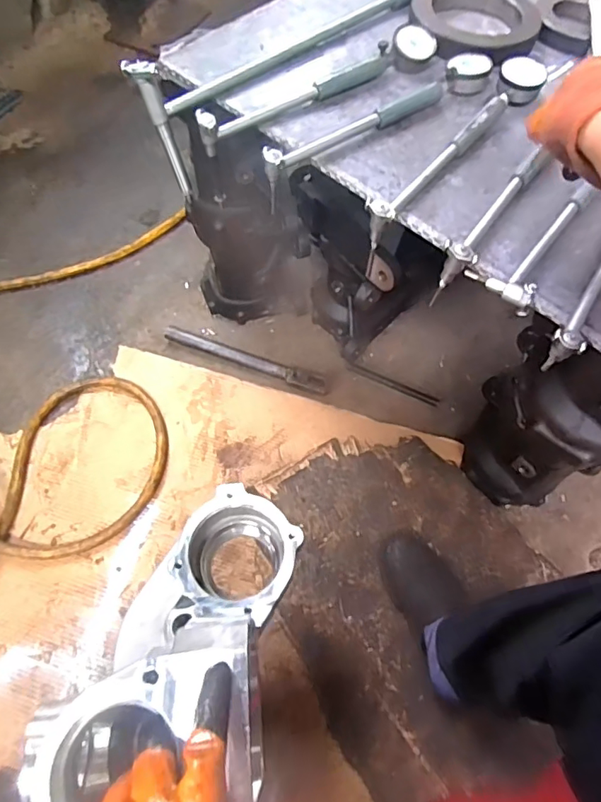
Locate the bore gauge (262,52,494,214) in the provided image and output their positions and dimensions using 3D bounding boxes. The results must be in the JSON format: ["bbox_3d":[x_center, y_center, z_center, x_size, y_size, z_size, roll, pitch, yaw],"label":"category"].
[{"bbox_3d":[0.097,-0.330,0.596,0.342,0.050,0.048,-36,70,-19],"label":"bore gauge"}]

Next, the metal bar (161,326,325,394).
[{"bbox_3d":[-0.104,-0.083,0.976,0.329,0.022,0.037,19,63,7],"label":"metal bar"}]

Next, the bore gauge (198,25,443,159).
[{"bbox_3d":[0.030,-0.388,0.617,0.353,0.041,0.051,-31,68,-17],"label":"bore gauge"}]

